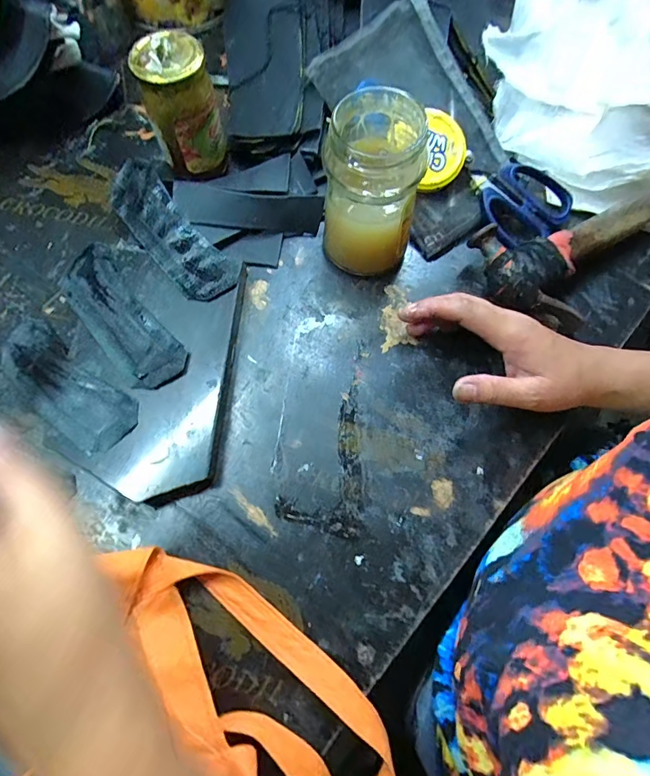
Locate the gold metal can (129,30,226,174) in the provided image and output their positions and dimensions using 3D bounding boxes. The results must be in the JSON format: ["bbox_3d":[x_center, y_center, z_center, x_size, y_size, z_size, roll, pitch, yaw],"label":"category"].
[{"bbox_3d":[-0.124,-0.249,0.383,0.059,0.087,0.055,-18,72,-6],"label":"gold metal can"}]

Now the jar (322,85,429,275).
[{"bbox_3d":[0.037,-0.160,0.362,0.069,0.132,0.072,0,70,0],"label":"jar"}]

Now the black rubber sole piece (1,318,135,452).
[{"bbox_3d":[-0.218,-0.004,0.364,0.154,0.023,0.053,36,74,12],"label":"black rubber sole piece"}]

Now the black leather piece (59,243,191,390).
[{"bbox_3d":[-0.173,-0.060,0.372,0.052,0.007,0.149,-36,74,-12],"label":"black leather piece"}]

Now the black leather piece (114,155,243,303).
[{"bbox_3d":[-0.140,-0.139,0.396,0.052,0.011,0.151,-44,81,-4],"label":"black leather piece"}]

